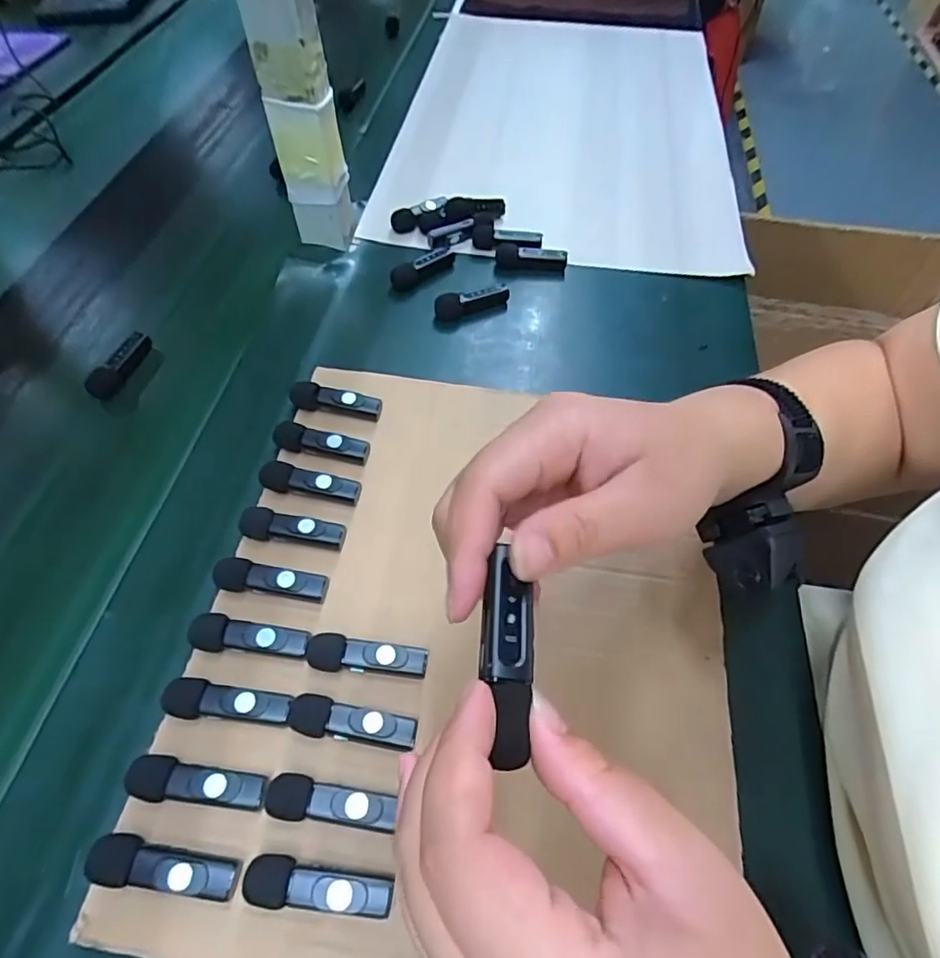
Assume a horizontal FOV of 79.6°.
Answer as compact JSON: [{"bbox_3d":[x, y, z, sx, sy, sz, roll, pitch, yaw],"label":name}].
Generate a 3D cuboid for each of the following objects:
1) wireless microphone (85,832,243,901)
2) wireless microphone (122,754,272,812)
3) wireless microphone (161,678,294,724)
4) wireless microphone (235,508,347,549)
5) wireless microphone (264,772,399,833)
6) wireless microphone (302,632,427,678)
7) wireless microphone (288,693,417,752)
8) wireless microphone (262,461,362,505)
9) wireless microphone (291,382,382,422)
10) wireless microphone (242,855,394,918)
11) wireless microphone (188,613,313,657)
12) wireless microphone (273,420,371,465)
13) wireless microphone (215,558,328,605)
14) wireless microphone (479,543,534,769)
[{"bbox_3d":[-0.136,0.174,0.254,0.065,0.016,0.019,5,57,3],"label":"wireless microphone"},{"bbox_3d":[-0.130,0.147,0.272,0.064,0.016,0.018,6,57,3],"label":"wireless microphone"},{"bbox_3d":[-0.125,0.117,0.292,0.063,0.015,0.018,7,57,4],"label":"wireless microphone"},{"bbox_3d":[-0.110,0.032,0.350,0.063,0.018,0.016,6,57,3],"label":"wireless microphone"},{"bbox_3d":[-0.066,0.155,0.270,0.060,0.015,0.018,7,57,4],"label":"wireless microphone"},{"bbox_3d":[-0.057,0.098,0.309,0.064,0.016,0.019,4,57,2],"label":"wireless microphone"},{"bbox_3d":[-0.060,0.125,0.289,0.064,0.015,0.019,8,57,4],"label":"wireless microphone"},{"bbox_3d":[-0.104,0.003,0.367,0.064,0.016,0.016,7,57,3],"label":"wireless microphone"},{"bbox_3d":[-0.097,-0.056,0.409,0.064,0.016,0.016,8,57,4],"label":"wireless microphone"},{"bbox_3d":[-0.067,0.182,0.253,0.064,0.016,0.019,4,56,1],"label":"wireless microphone"},{"bbox_3d":[-0.120,0.088,0.310,0.061,0.018,0.018,8,57,4],"label":"wireless microphone"},{"bbox_3d":[-0.101,-0.025,0.384,0.064,0.017,0.015,10,57,6],"label":"wireless microphone"},{"bbox_3d":[-0.115,0.060,0.331,0.063,0.020,0.016,6,57,3],"label":"wireless microphone"},{"bbox_3d":[0.012,0.051,0.170,0.017,0.006,0.062,0,58,-1],"label":"wireless microphone"}]

